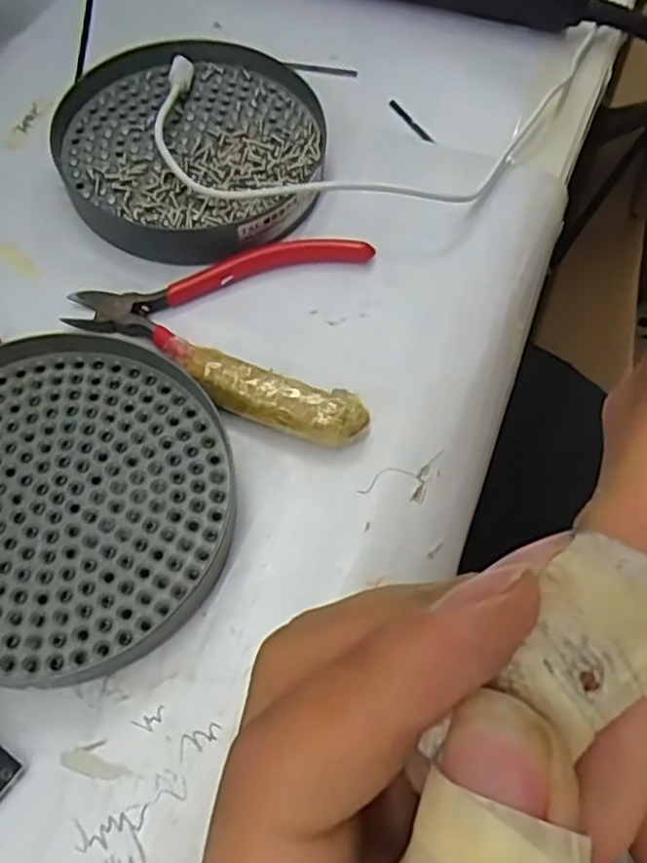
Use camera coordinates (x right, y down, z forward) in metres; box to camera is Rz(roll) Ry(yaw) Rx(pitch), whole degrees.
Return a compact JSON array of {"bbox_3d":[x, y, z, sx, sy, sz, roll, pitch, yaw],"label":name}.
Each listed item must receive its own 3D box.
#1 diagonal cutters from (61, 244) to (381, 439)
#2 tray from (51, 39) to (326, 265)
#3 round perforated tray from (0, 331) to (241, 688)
[{"bbox_3d":[-0.038,-0.039,0.245,0.111,0.016,0.092,1,64,-3],"label":"diagonal cutters"},{"bbox_3d":[-0.059,-0.126,0.288,0.113,0.019,0.113,1,64,-3],"label":"tray"},{"bbox_3d":[-0.089,0.021,0.216,0.117,0.014,0.111,1,64,-3],"label":"round perforated tray"}]

